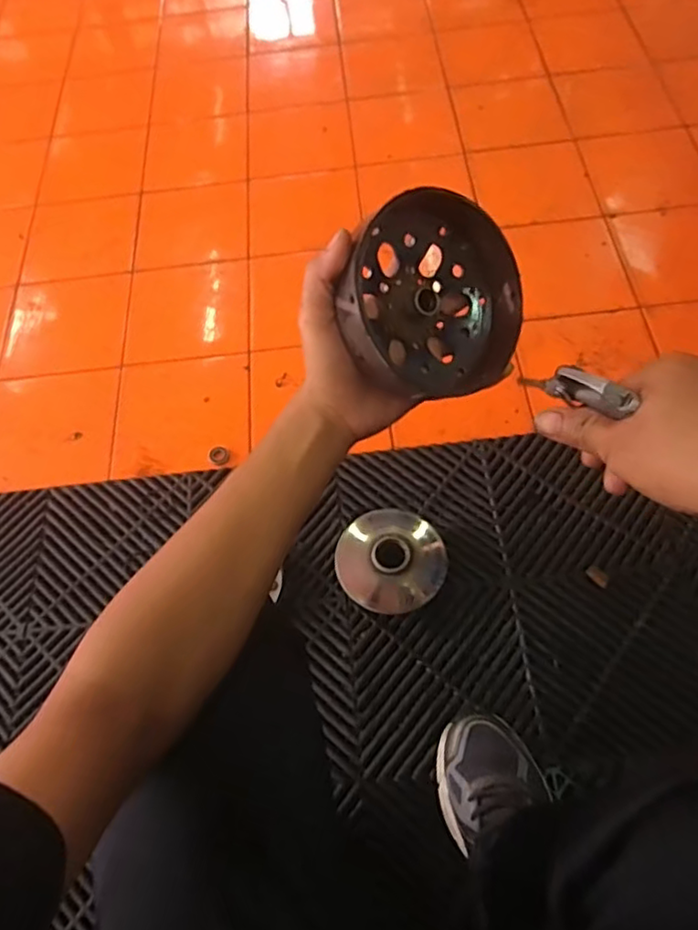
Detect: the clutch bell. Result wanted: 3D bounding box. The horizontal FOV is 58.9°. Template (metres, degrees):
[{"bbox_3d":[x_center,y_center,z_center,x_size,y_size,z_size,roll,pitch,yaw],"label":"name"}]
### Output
[{"bbox_3d":[0.058,-0.121,0.418,0.131,0.052,0.139,0,91,-18],"label":"clutch bell"}]

